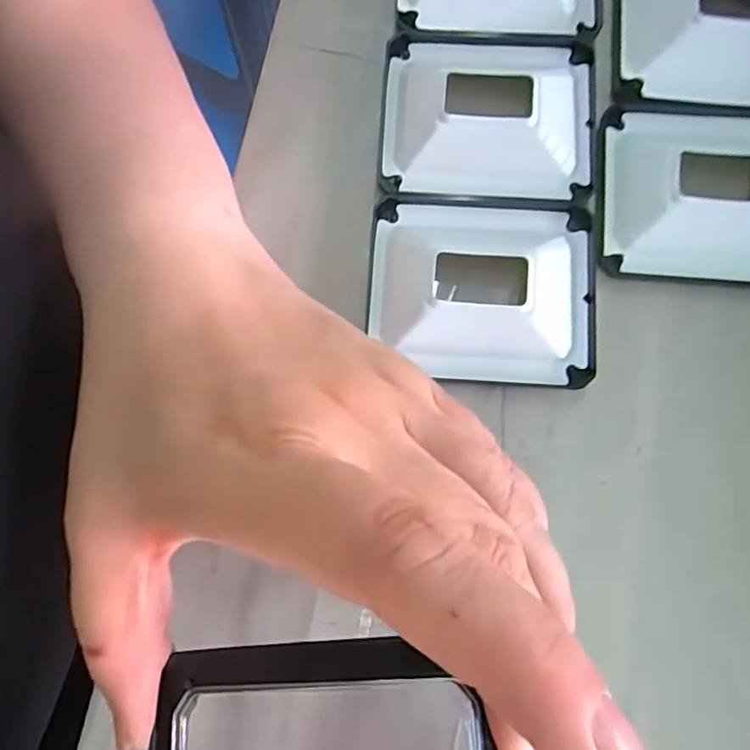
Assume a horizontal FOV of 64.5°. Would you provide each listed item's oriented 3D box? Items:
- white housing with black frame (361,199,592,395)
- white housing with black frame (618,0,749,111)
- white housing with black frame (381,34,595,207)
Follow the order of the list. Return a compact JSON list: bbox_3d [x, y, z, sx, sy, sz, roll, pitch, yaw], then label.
[{"bbox_3d":[0.038,-0.031,0.208,0.079,0.012,0.068,2,78,1],"label":"white housing with black frame"},{"bbox_3d":[0.136,-0.135,0.226,0.079,0.015,0.068,6,79,2],"label":"white housing with black frame"},{"bbox_3d":[0.043,-0.099,0.222,0.079,0.015,0.070,5,79,2],"label":"white housing with black frame"}]

